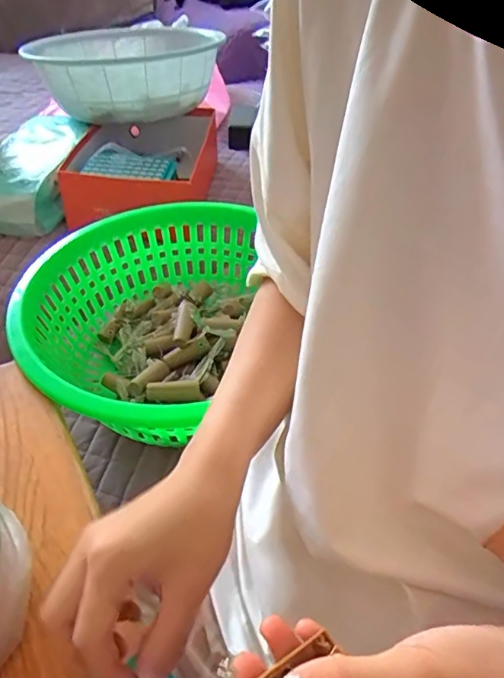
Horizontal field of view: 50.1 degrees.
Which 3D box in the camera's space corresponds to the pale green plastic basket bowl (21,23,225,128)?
[{"bbox_3d":[-0.235,-0.479,0.955,0.298,0.107,0.364,-15,42,-21],"label":"pale green plastic basket bowl"}]

